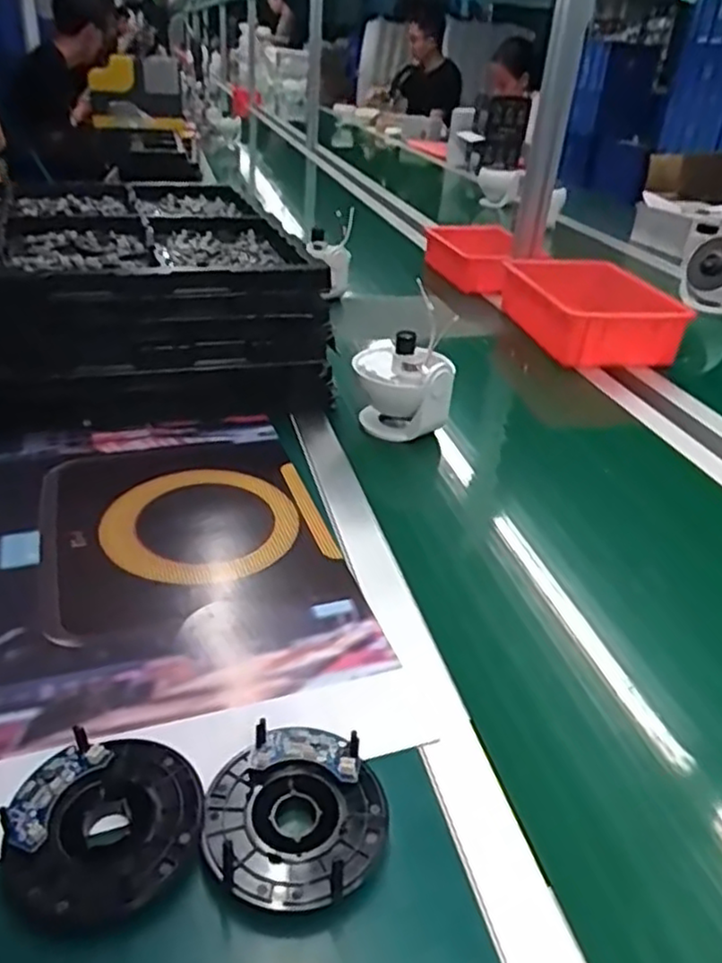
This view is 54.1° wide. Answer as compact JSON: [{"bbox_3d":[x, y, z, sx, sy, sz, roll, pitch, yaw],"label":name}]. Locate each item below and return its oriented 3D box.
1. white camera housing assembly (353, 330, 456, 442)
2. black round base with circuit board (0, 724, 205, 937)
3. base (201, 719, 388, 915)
[{"bbox_3d":[0.050,-0.115,0.848,0.117,0.111,0.107,9,32,4],"label":"white camera housing assembly"},{"bbox_3d":[-0.141,0.190,0.391,0.100,0.029,0.102,5,32,-3],"label":"black round base with circuit board"},{"bbox_3d":[-0.037,0.191,0.402,0.097,0.032,0.099,5,32,-3],"label":"base"}]

